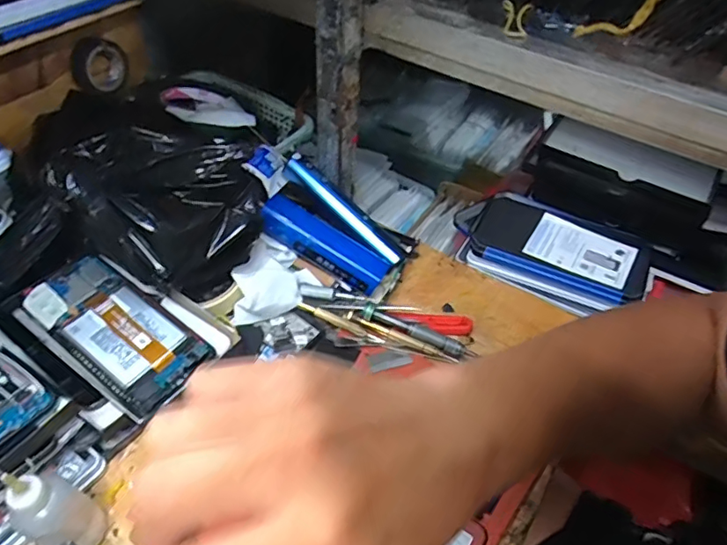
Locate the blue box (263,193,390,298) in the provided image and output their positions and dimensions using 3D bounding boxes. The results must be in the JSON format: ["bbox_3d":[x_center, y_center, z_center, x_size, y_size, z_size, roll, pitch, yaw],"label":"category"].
[{"bbox_3d":[-0.039,-0.027,0.520,0.128,0.027,0.033,33,50,-3],"label":"blue box"}]

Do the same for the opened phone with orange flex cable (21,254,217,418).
[{"bbox_3d":[-0.199,0.043,0.430,0.162,0.011,0.072,31,52,22],"label":"opened phone with orange flex cable"}]

